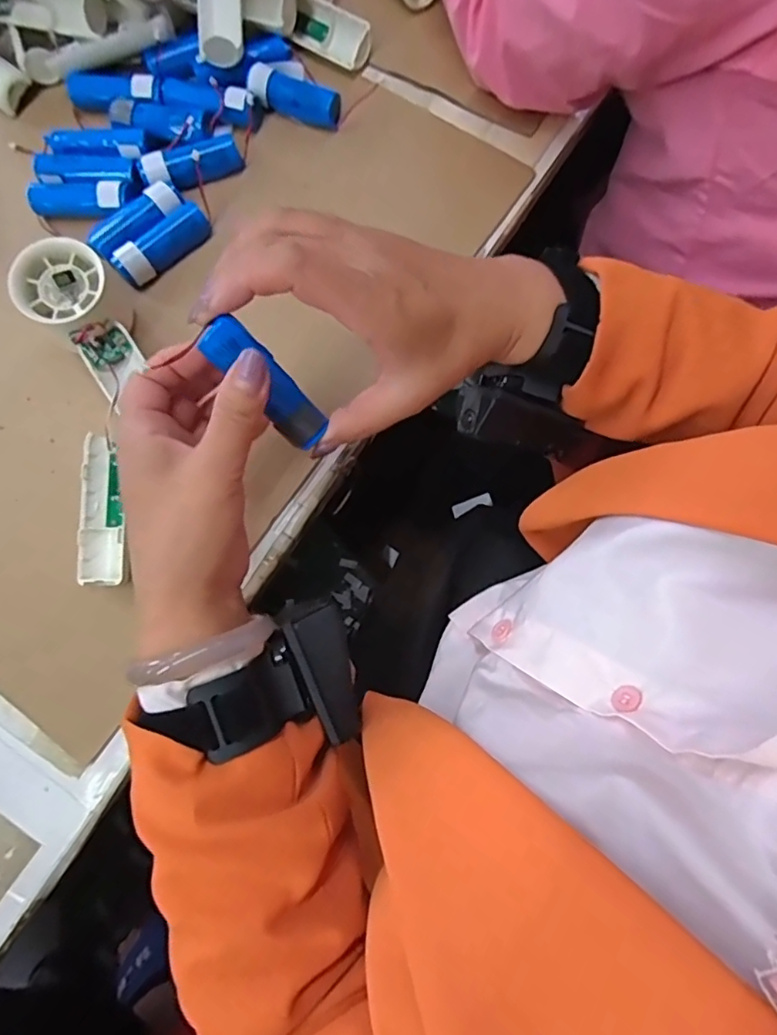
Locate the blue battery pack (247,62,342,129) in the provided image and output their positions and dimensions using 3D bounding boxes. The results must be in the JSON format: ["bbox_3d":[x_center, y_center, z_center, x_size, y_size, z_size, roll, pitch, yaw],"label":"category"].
[{"bbox_3d":[-0.070,-0.320,0.428,0.071,0.023,0.025,20,79,4],"label":"blue battery pack"}]

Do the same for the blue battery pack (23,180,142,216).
[{"bbox_3d":[-0.223,-0.231,0.413,0.078,0.023,0.025,0,78,0],"label":"blue battery pack"}]

